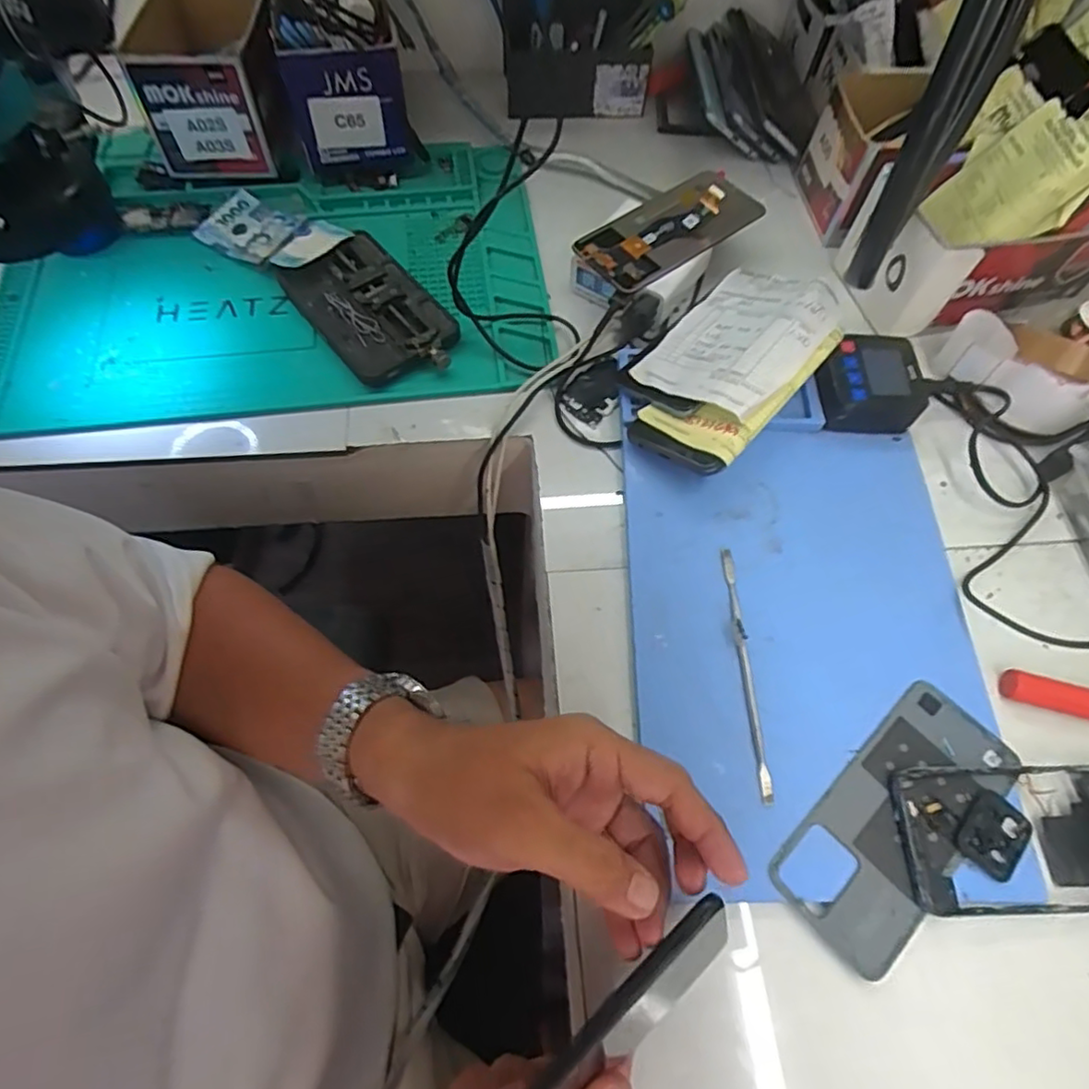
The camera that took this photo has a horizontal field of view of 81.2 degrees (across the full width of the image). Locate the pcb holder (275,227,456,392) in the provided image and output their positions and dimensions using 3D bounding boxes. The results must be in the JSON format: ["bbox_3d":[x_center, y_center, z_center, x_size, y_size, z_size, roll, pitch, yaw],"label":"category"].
[{"bbox_3d":[-0.140,-0.193,0.515,0.089,0.018,0.158,-33,71,-17],"label":"pcb holder"}]

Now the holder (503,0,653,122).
[{"bbox_3d":[0.032,-0.486,0.625,0.144,0.094,0.061,-2,64,-3],"label":"holder"}]

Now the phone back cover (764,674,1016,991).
[{"bbox_3d":[0.205,0.156,0.364,0.160,0.008,0.072,-39,73,-19],"label":"phone back cover"}]

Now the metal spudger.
[{"bbox_3d":[0.125,0.074,0.394,0.009,0.011,0.158,0,65,-3],"label":"metal spudger"}]

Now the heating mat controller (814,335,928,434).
[{"bbox_3d":[0.243,-0.122,0.484,0.082,0.033,0.068,1,65,-3],"label":"heating mat controller"}]

